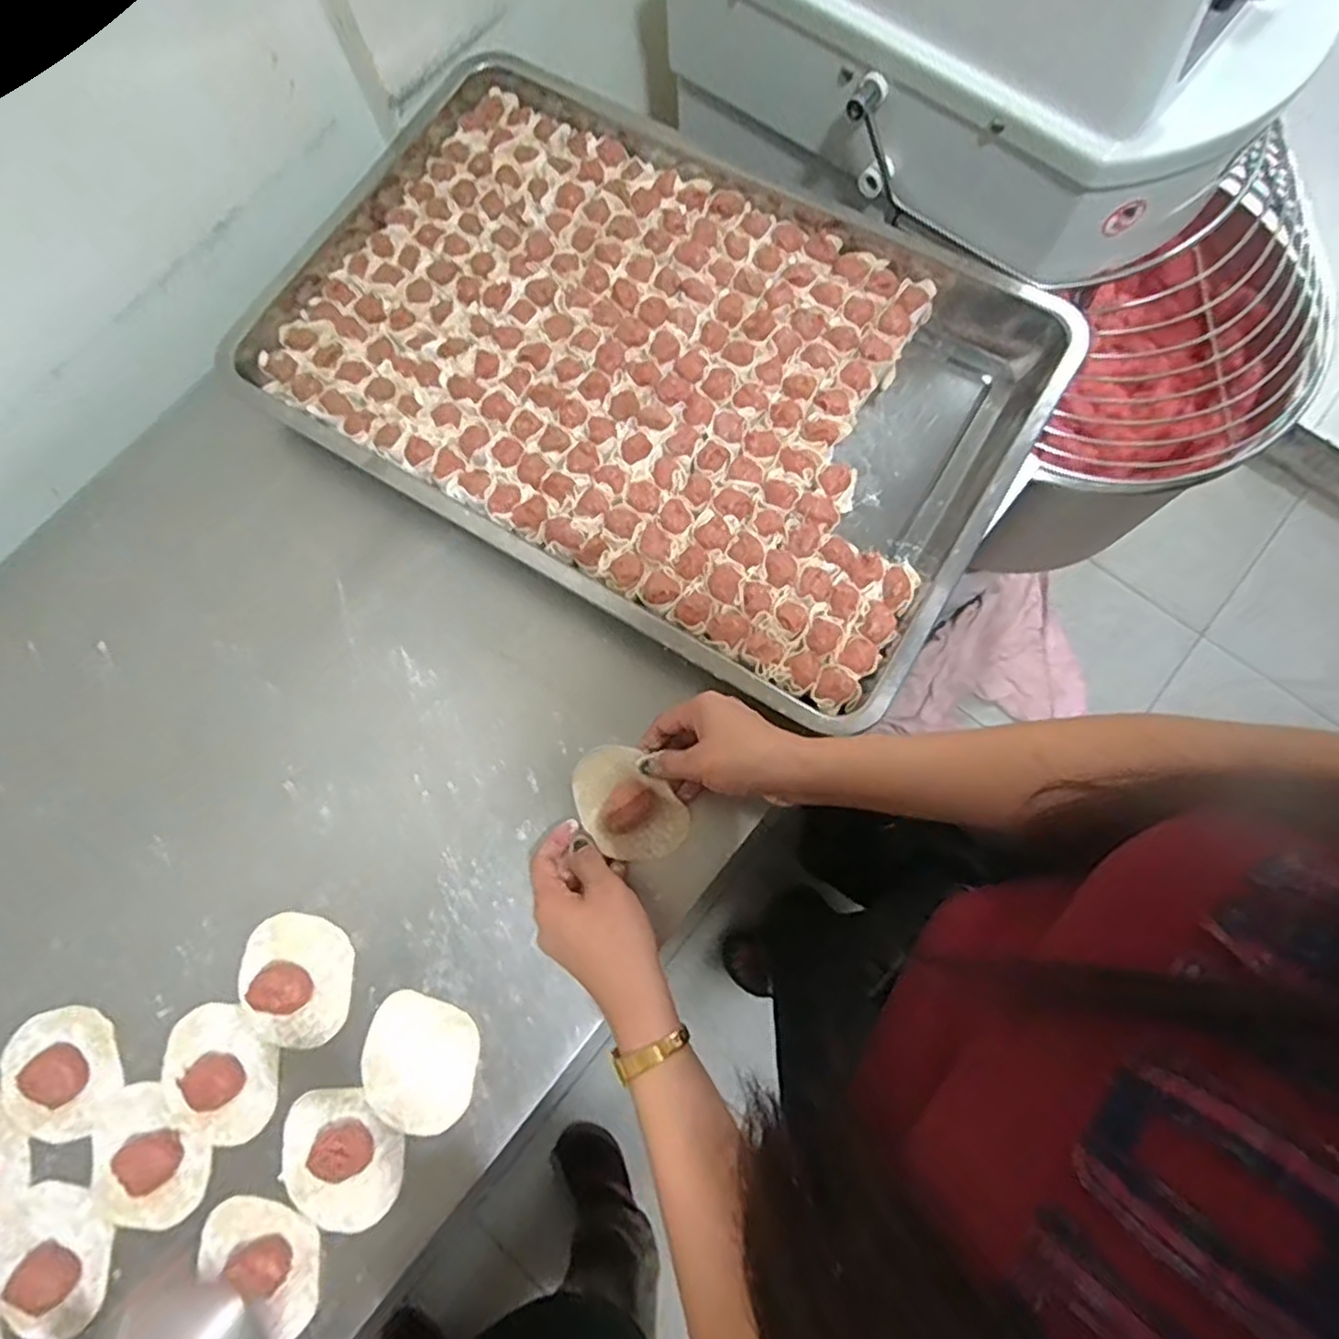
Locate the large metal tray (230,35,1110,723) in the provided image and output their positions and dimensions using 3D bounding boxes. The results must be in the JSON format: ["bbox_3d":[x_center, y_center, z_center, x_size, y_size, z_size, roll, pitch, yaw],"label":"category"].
[{"bbox_3d":[-0.026,-0.250,0.573,0.601,0.045,0.392,31,80,10],"label":"large metal tray"}]

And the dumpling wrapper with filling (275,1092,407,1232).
[{"bbox_3d":[-0.217,0.319,0.459,0.087,0.013,0.072,41,81,12],"label":"dumpling wrapper with filling"}]

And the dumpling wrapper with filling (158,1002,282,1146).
[{"bbox_3d":[-0.303,0.271,0.476,0.089,0.012,0.069,35,80,11],"label":"dumpling wrapper with filling"}]

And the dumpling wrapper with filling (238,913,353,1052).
[{"bbox_3d":[-0.259,0.212,0.482,0.074,0.021,0.083,-1,76,3],"label":"dumpling wrapper with filling"}]

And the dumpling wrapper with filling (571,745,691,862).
[{"bbox_3d":[-0.031,0.097,0.503,0.060,0.017,0.086,-40,77,-10],"label":"dumpling wrapper with filling"}]

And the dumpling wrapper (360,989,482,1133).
[{"bbox_3d":[-0.168,0.262,0.473,0.076,0.004,0.081,-1,76,3],"label":"dumpling wrapper"}]

